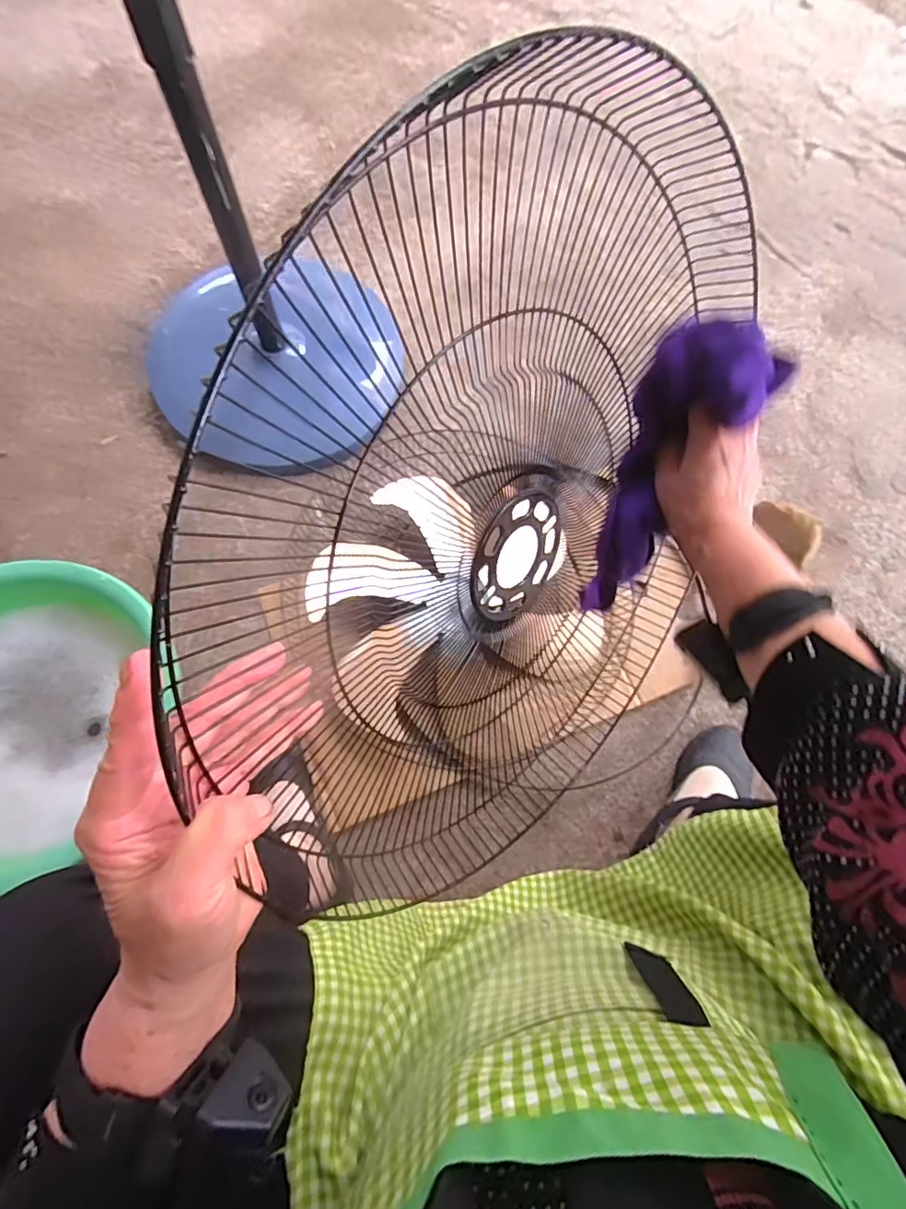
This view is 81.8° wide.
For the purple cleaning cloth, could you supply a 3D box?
[{"bbox_3d":[0.163,-0.097,0.411,0.084,0.044,0.226,21,118,5],"label":"purple cleaning cloth"}]

